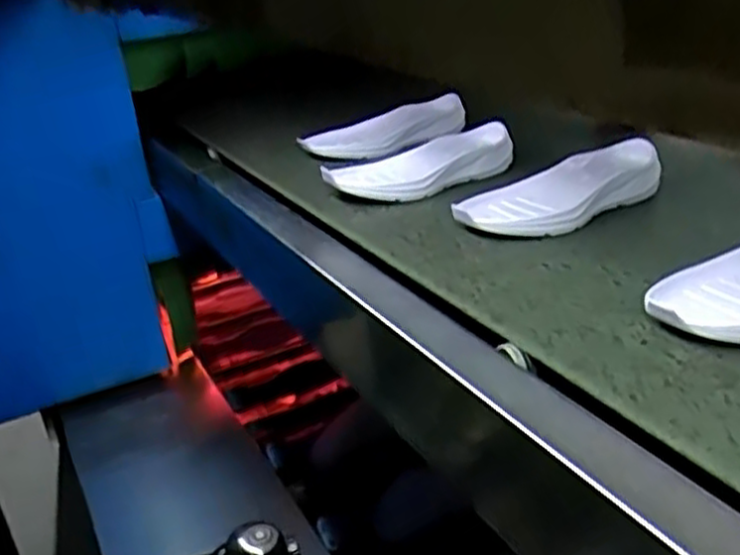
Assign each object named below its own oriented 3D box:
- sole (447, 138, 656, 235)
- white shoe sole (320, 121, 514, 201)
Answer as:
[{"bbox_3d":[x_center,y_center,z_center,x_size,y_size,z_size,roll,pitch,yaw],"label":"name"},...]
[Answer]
[{"bbox_3d":[0.174,-0.082,0.729,0.219,0.042,0.099,-21,29,-31],"label":"sole"},{"bbox_3d":[0.057,-0.125,0.833,0.224,0.034,0.100,-17,27,-25],"label":"white shoe sole"}]

